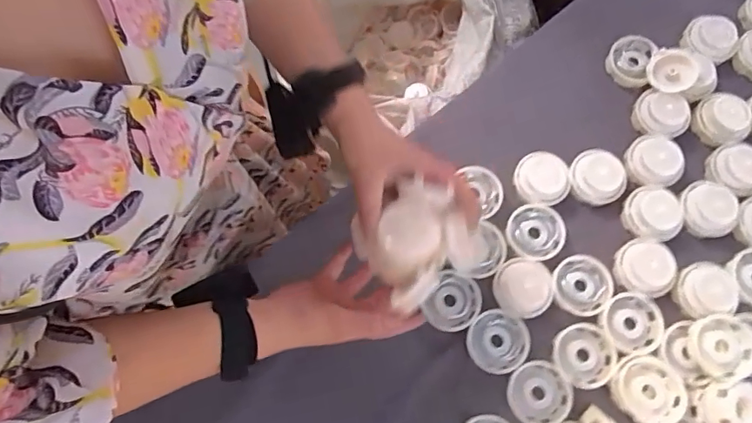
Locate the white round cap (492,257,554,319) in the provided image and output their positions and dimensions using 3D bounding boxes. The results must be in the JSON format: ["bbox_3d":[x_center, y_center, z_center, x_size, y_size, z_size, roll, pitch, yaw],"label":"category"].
[{"bbox_3d":[0.156,0.077,0.515,0.060,0.031,0.062,-1,75,2],"label":"white round cap"}]

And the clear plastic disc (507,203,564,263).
[{"bbox_3d":[0.175,0.023,0.542,0.063,0.011,0.061,-1,75,2],"label":"clear plastic disc"}]

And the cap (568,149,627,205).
[{"bbox_3d":[0.247,-0.037,0.552,0.058,0.021,0.058,-1,75,2],"label":"cap"}]

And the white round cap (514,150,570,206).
[{"bbox_3d":[0.186,-0.036,0.550,0.059,0.024,0.055,-1,75,2],"label":"white round cap"}]

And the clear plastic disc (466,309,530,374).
[{"bbox_3d":[0.126,0.136,0.514,0.062,0.011,0.059,-1,75,2],"label":"clear plastic disc"}]

